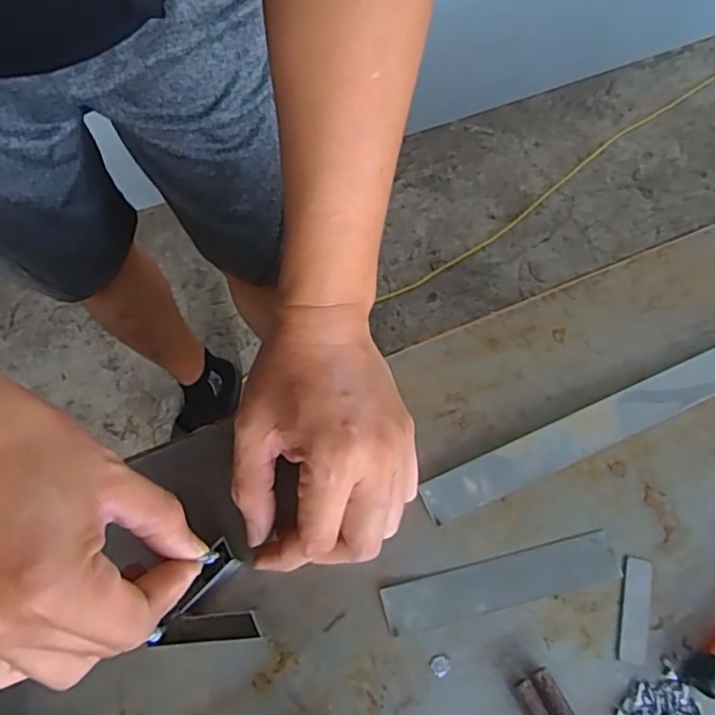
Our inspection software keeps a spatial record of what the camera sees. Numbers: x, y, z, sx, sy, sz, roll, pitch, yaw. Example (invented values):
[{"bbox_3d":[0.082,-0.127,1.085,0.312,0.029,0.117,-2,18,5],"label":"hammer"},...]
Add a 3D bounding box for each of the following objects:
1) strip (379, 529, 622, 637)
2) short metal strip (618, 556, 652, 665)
[{"bbox_3d":[0.077,0.122,0.326,0.127,0.004,0.026,-13,69,-5],"label":"strip"},{"bbox_3d":[0.148,0.134,0.321,0.014,0.004,0.052,12,69,5],"label":"short metal strip"}]

